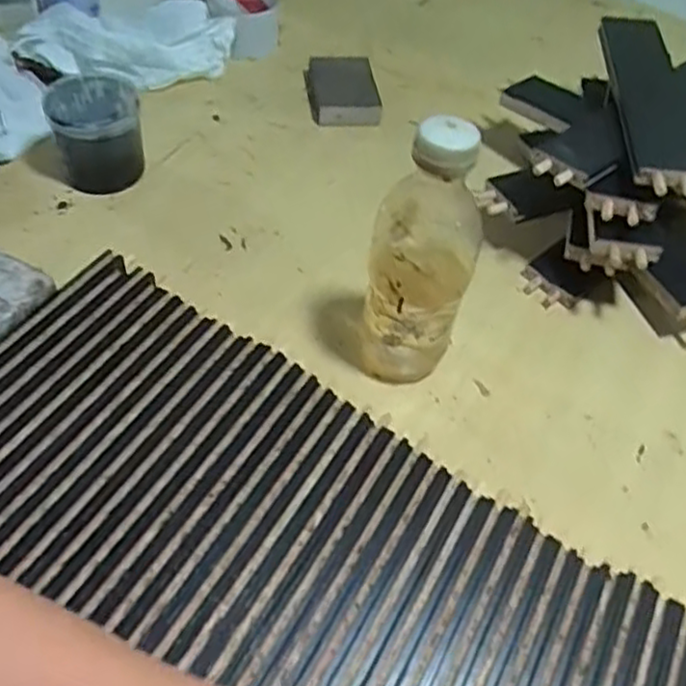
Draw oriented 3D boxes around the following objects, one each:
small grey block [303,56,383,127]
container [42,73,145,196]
[{"bbox_3d":[-0.002,-0.288,0.818,0.078,0.024,0.110,-3,51,-9],"label":"small grey block"},{"bbox_3d":[-0.231,-0.195,0.689,0.082,0.079,0.084,-17,55,-19],"label":"container"}]

